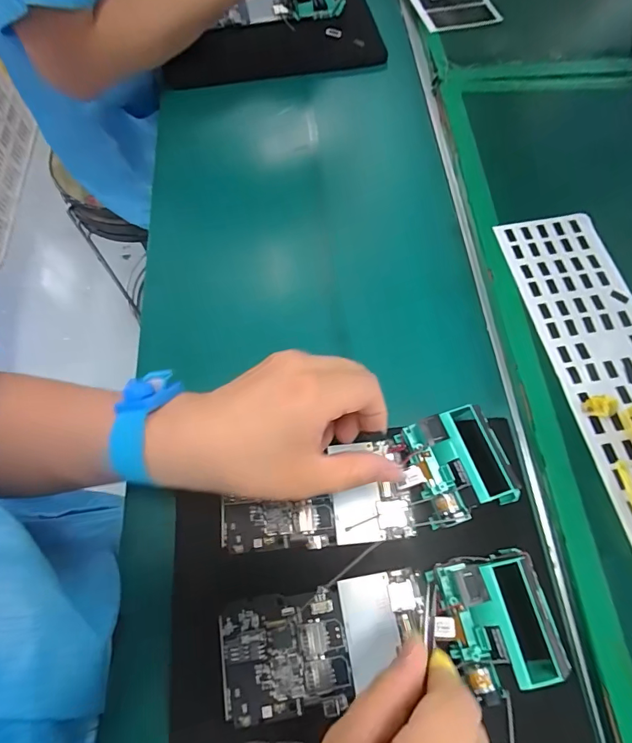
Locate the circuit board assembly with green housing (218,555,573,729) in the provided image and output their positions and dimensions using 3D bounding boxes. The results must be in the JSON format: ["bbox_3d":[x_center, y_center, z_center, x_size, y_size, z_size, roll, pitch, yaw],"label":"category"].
[{"bbox_3d":[0.039,0.161,0.251,0.193,0.027,0.065,-14,68,8],"label":"circuit board assembly with green housing"}]

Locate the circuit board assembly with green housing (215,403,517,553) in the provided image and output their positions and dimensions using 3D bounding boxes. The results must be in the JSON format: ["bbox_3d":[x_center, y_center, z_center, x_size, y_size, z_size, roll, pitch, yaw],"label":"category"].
[{"bbox_3d":[0.032,0.082,0.280,0.194,0.032,0.067,-18,68,2],"label":"circuit board assembly with green housing"}]

